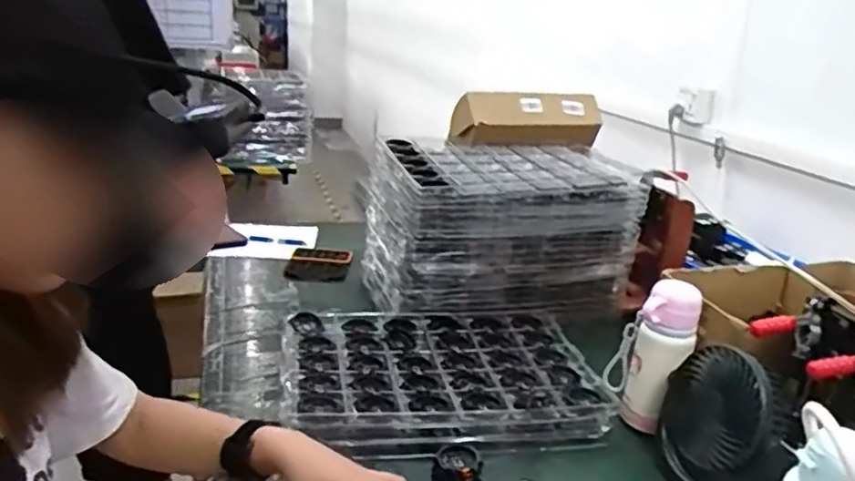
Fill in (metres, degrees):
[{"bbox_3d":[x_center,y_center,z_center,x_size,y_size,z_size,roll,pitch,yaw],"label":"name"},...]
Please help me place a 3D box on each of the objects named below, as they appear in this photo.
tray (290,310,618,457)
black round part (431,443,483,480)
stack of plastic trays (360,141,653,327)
[{"bbox_3d":[0.018,0.192,0.995,0.438,0.044,0.315,0,19,-9],"label":"tray"},{"bbox_3d":[0.034,0.272,0.791,0.048,0.048,0.050,3,19,-1],"label":"black round part"},{"bbox_3d":[0.155,-0.035,1.280,0.509,0.239,0.298,-2,20,-16],"label":"stack of plastic trays"}]

